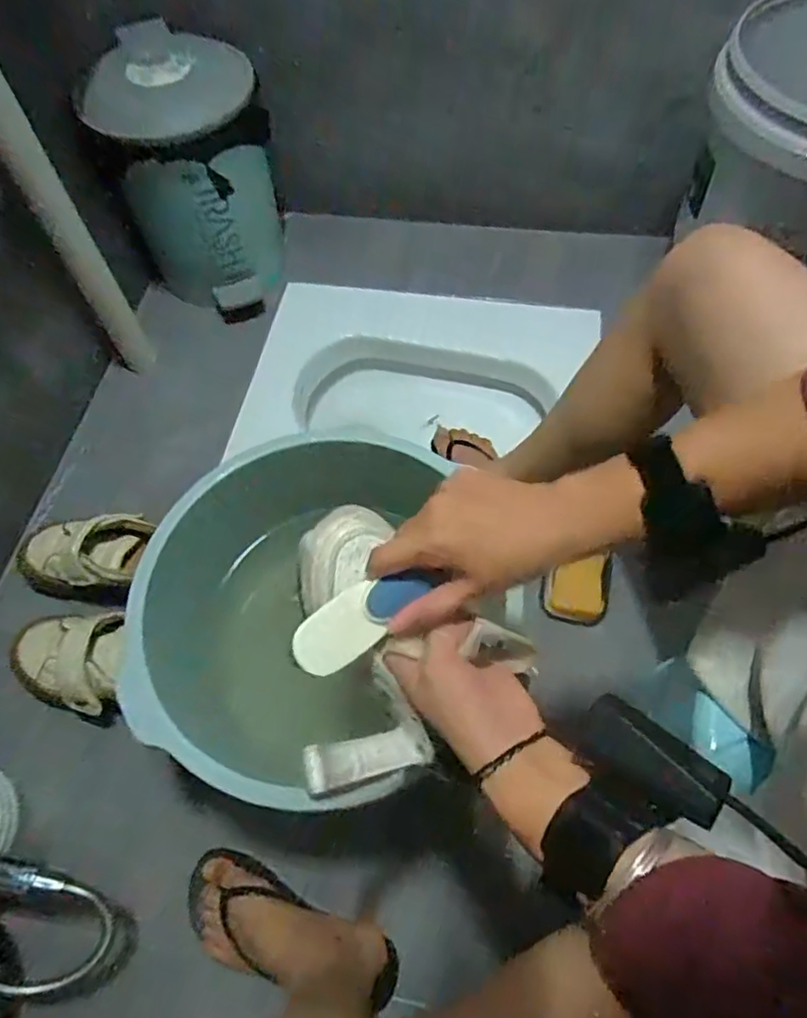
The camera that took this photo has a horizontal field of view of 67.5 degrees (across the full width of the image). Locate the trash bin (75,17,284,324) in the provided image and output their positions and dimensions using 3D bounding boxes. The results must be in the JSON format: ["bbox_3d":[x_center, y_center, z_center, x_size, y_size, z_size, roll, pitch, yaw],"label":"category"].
[{"bbox_3d":[-0.321,-0.535,0.970,0.206,0.344,0.259,-2,61,2],"label":"trash bin"}]

